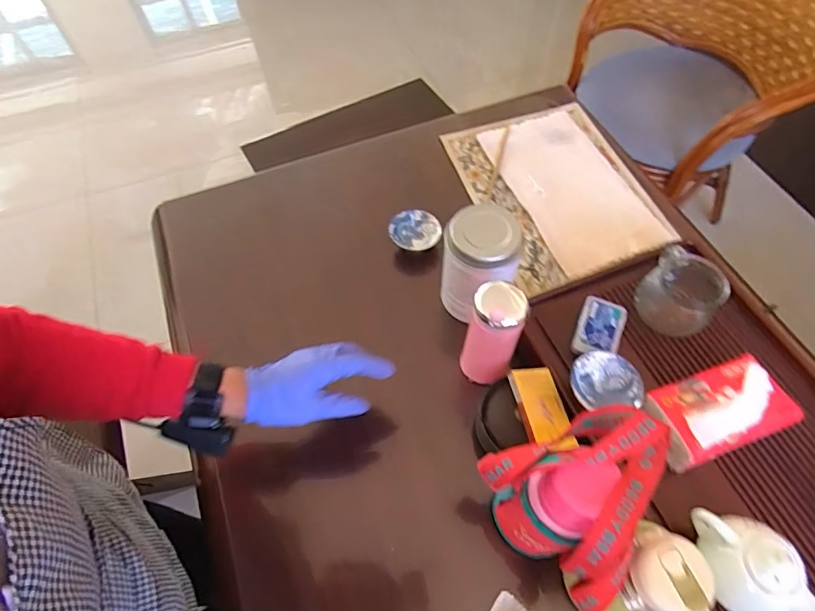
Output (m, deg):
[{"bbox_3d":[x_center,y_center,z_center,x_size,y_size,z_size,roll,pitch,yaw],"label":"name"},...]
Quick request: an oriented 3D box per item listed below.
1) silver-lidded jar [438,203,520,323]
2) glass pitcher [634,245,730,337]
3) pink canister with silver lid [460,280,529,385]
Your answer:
[{"bbox_3d":[0.095,-0.054,0.645,0.093,0.140,0.092,0,60,1],"label":"silver-lidded jar"},{"bbox_3d":[0.354,-0.017,0.621,0.087,0.090,0.088,0,60,1],"label":"glass pitcher"},{"bbox_3d":[0.105,0.039,0.599,0.060,0.171,0.063,0,60,1],"label":"pink canister with silver lid"}]

